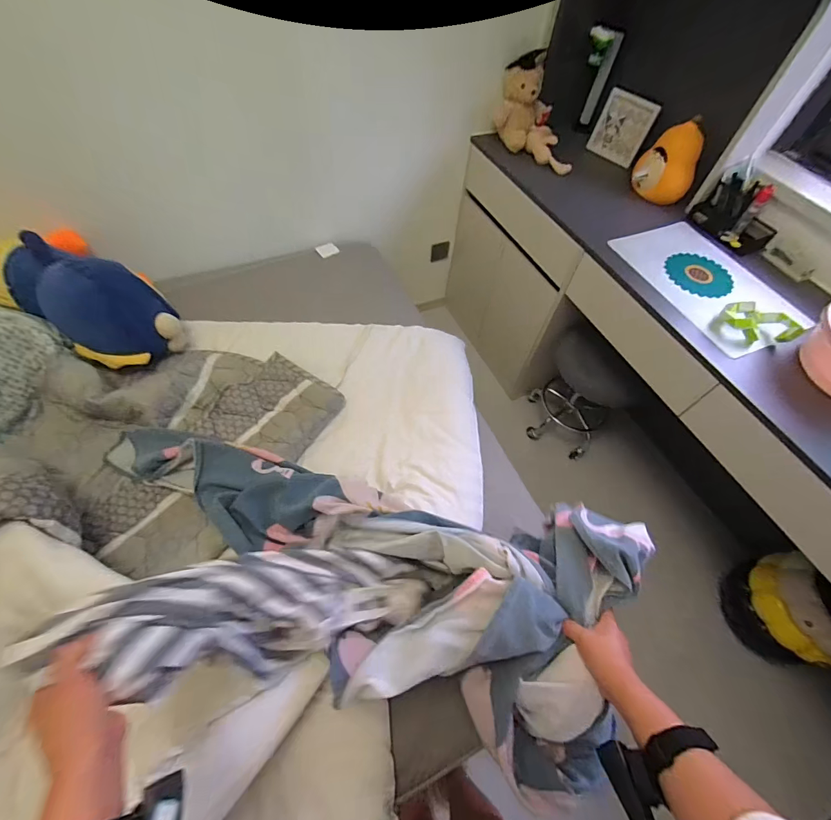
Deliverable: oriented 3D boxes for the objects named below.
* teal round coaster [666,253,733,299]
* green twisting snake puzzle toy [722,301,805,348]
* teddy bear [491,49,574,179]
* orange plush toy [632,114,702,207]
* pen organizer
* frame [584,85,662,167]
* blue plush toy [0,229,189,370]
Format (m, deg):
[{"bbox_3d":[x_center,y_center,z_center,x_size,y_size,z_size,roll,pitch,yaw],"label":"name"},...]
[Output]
[{"bbox_3d":[0.740,-0.356,1.004,0.159,0.010,0.154,1,59,-1],"label":"teal round coaster"},{"bbox_3d":[0.773,-0.188,0.875,0.143,0.060,0.086,36,62,17],"label":"green twisting snake puzzle toy"},{"bbox_3d":[0.385,-0.943,1.218,0.190,0.207,0.300,-6,59,-8],"label":"teddy bear"},{"bbox_3d":[0.731,-0.710,1.096,0.144,0.171,0.098,14,58,4],"label":"orange plush toy"},{"bbox_3d":[0.886,-0.539,1.051,0.101,0.125,0.194,-19,61,-16],"label":"pen organizer"},{"bbox_3d":[0.669,-0.916,1.250,0.030,0.167,0.185,-31,65,-21],"label":"frame"},{"bbox_3d":[-0.839,-0.293,0.959,0.476,0.173,0.222,27,59,-4],"label":"blue plush toy"}]

